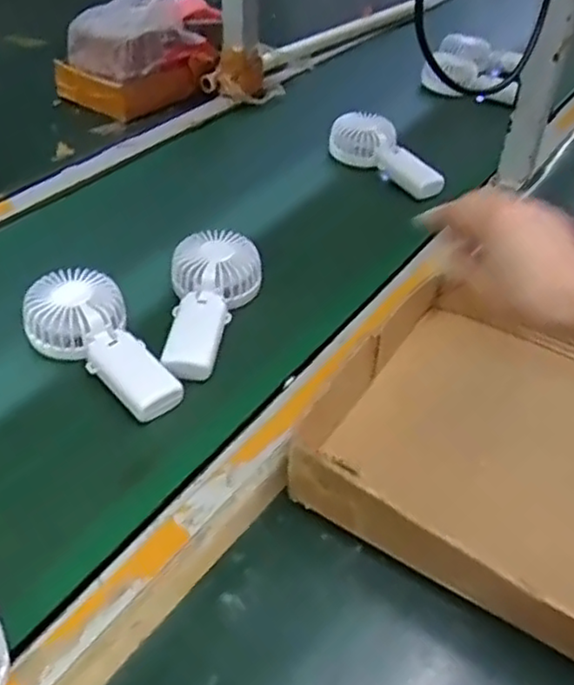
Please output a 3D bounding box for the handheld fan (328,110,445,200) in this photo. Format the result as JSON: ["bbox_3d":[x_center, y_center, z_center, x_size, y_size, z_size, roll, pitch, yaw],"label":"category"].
[{"bbox_3d":[0.127,-0.244,0.896,0.070,0.049,0.181,-17,43,-21],"label":"handheld fan"}]

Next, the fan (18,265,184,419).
[{"bbox_3d":[-0.161,-0.001,0.588,0.081,0.037,0.171,-25,47,-29],"label":"fan"}]

